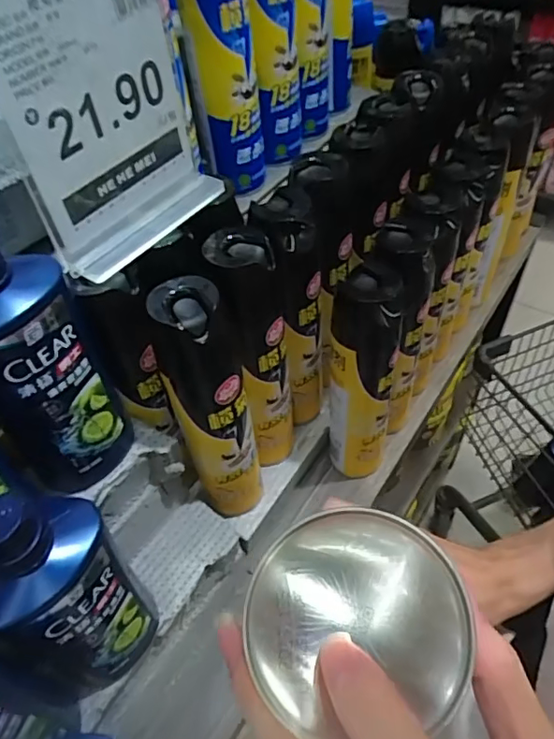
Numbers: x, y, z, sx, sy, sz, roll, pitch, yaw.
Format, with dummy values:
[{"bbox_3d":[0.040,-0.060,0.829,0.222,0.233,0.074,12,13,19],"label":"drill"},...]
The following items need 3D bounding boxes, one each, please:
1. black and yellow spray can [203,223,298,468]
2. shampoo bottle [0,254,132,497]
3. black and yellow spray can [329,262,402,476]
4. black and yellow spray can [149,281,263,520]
[{"bbox_3d":[-0.017,-0.006,0.518,0.054,0.271,0.051,-18,50,-10],"label":"black and yellow spray can"},{"bbox_3d":[-0.167,0.000,0.373,0.090,0.229,0.054,-34,55,-22],"label":"shampoo bottle"},{"bbox_3d":[0.085,0.014,0.556,0.059,0.262,0.061,2,50,7],"label":"black and yellow spray can"},{"bbox_3d":[-0.056,0.042,0.483,0.063,0.277,0.050,-13,50,-6],"label":"black and yellow spray can"}]

